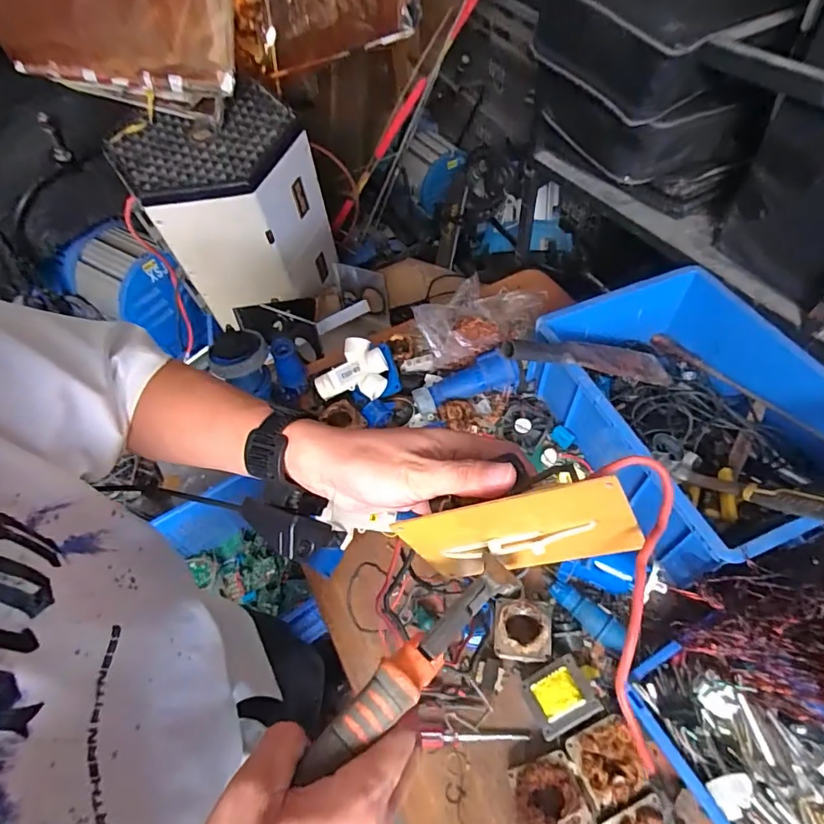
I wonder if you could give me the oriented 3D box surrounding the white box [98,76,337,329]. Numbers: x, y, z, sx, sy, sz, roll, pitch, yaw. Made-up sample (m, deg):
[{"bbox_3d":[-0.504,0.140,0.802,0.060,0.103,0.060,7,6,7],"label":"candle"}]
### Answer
[{"bbox_3d":[-0.475,-0.541,1.395,0.472,0.502,0.329,-25,57,-14],"label":"white box"}]

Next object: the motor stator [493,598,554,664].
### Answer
[{"bbox_3d":[0.165,0.320,0.714,0.082,0.049,0.083,2,44,12],"label":"motor stator"}]

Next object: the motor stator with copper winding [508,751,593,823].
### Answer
[{"bbox_3d":[0.171,0.487,0.611,0.080,0.043,0.079,-14,55,-6],"label":"motor stator with copper winding"}]

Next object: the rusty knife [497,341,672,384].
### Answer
[{"bbox_3d":[0.315,-0.094,0.836,0.373,0.026,0.090,4,49,-28],"label":"rusty knife"}]

